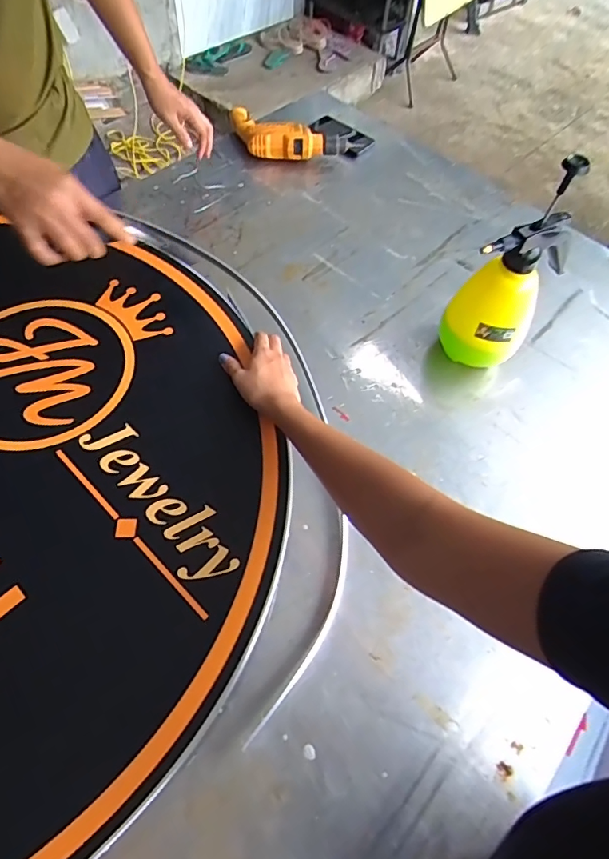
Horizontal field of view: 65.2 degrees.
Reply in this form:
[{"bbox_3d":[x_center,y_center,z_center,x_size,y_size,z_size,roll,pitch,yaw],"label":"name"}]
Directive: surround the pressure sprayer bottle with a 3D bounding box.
[{"bbox_3d":[0.325,-0.237,0.749,0.136,0.341,0.157,27,62,10],"label":"pressure sprayer bottle"}]

